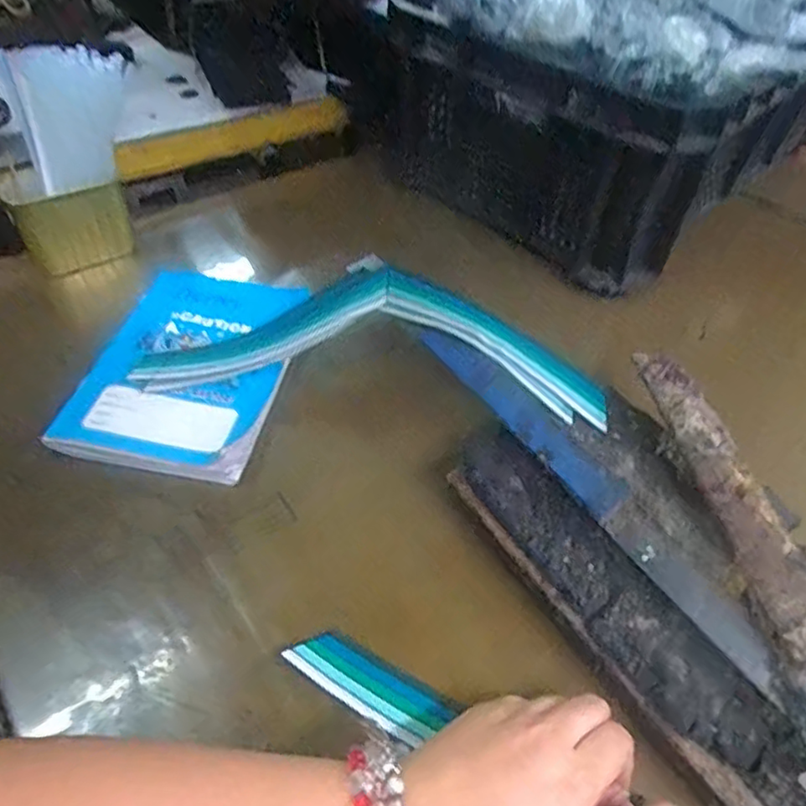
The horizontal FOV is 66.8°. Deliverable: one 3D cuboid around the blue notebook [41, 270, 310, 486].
[{"bbox_3d":[-0.173,-0.036,0.497,0.145,0.022,0.206,9,50,4],"label":"blue notebook"}]

